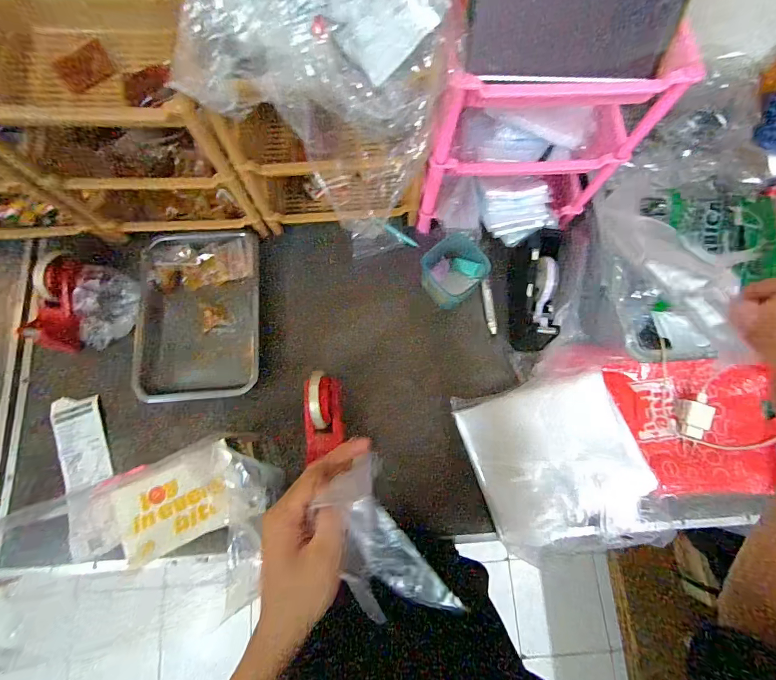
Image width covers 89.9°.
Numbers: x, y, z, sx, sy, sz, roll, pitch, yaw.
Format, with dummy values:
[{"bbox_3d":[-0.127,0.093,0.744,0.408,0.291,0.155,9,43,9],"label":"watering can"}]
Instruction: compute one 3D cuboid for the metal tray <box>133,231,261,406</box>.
[{"bbox_3d":[-0.338,-0.048,0.708,0.207,0.061,0.300,-4,82,-6],"label":"metal tray"}]

